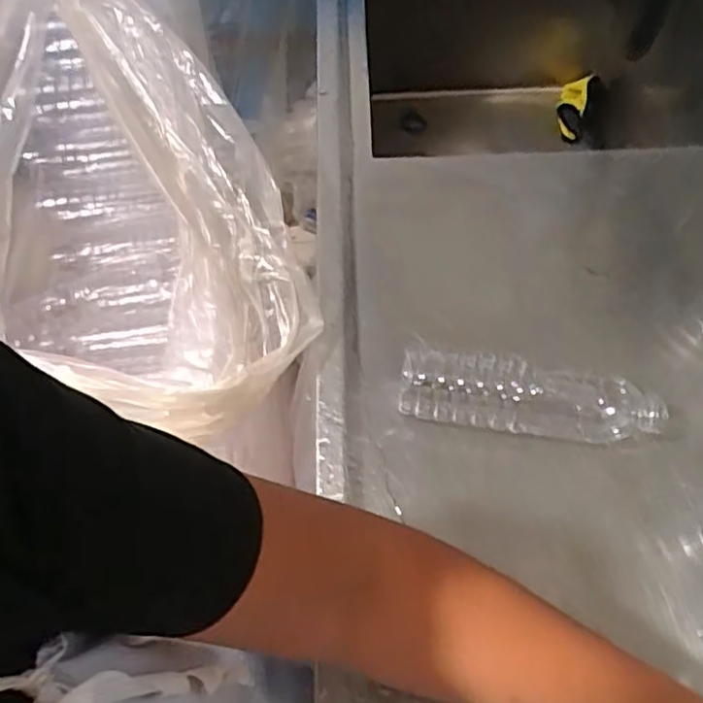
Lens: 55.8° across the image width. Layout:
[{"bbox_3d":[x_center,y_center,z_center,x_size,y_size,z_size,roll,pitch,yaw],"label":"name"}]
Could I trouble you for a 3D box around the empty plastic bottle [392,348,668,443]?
[{"bbox_3d":[0.143,0.039,0.539,0.202,0.051,0.054,7,62,5],"label":"empty plastic bottle"}]

